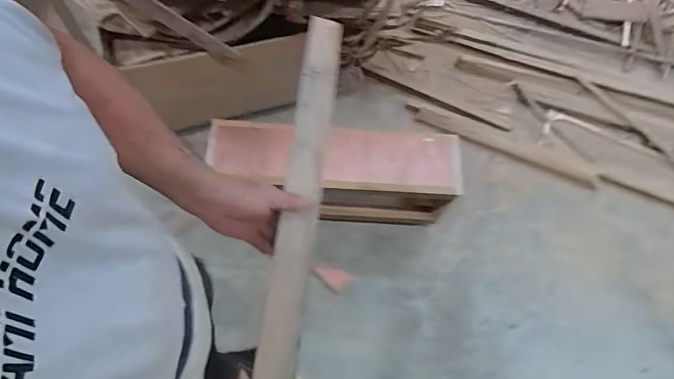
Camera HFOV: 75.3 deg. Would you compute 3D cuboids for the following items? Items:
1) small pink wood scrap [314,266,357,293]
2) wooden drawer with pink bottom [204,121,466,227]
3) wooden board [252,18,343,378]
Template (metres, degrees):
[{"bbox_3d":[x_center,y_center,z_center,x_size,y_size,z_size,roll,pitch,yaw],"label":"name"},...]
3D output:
[{"bbox_3d":[-0.011,0.284,1.436,0.122,0.011,0.070,33,69,11],"label":"small pink wood scrap"},{"bbox_3d":[0.005,-0.039,1.365,0.687,0.319,0.209,4,66,-1],"label":"wooden drawer with pink bottom"},{"bbox_3d":[-0.054,0.051,0.555,0.053,0.023,0.680,5,67,3],"label":"wooden board"}]

